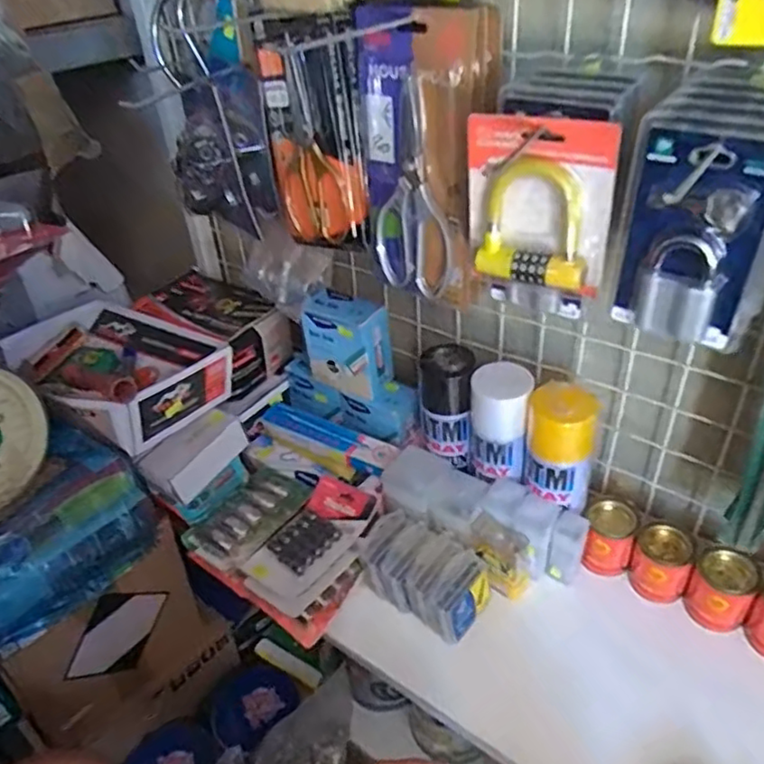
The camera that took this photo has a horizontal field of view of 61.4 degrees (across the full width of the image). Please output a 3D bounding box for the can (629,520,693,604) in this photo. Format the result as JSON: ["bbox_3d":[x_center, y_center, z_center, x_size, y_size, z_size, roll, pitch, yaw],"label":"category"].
[{"bbox_3d":[0.287,0.191,0.666,0.053,0.073,0.053,-3,35,2],"label":"can"}]

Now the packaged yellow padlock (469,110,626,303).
[{"bbox_3d":[0.113,-0.131,0.478,0.105,0.118,0.025,16,40,26],"label":"packaged yellow padlock"}]

